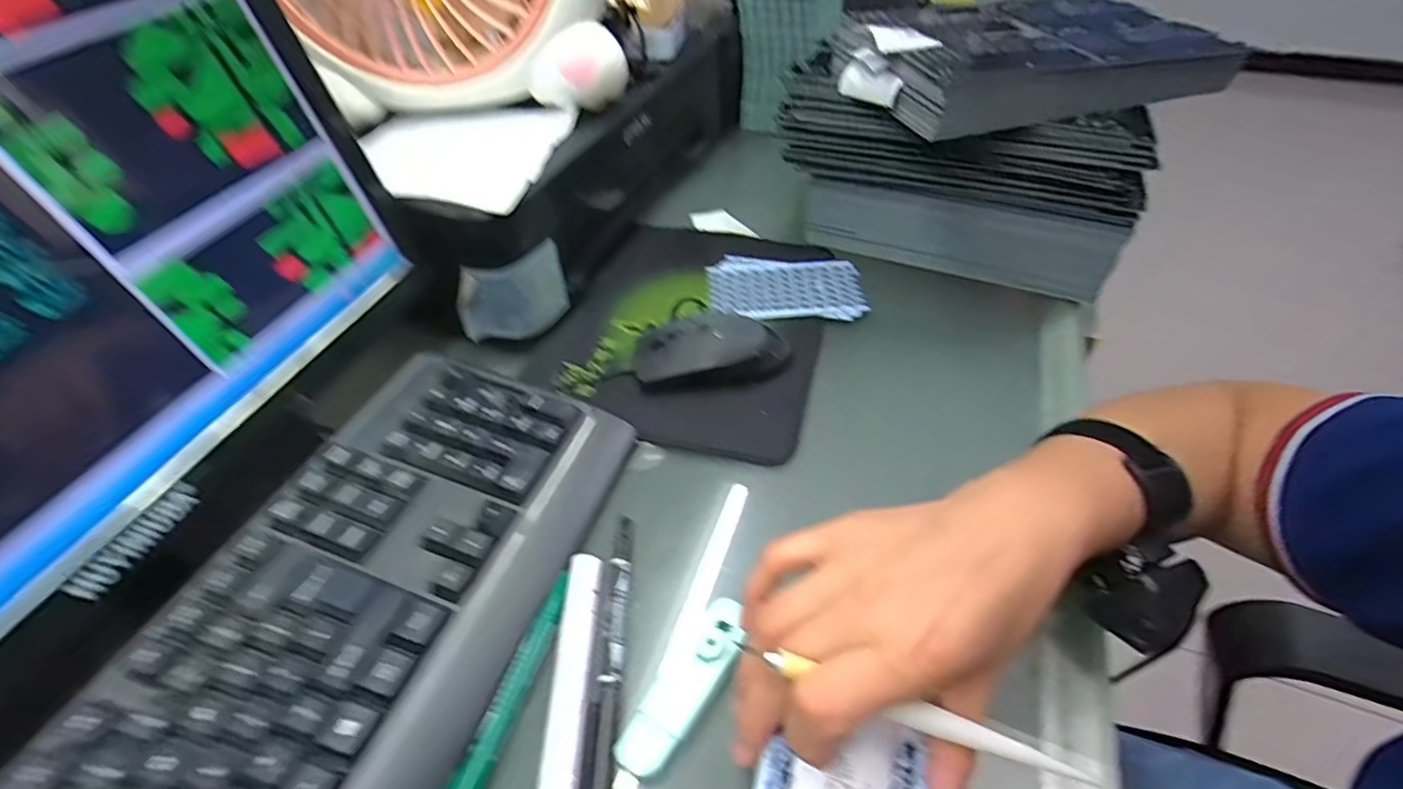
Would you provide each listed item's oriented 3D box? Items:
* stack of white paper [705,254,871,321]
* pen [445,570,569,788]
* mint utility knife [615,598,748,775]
[{"bbox_3d":[0.070,-0.090,0.495,0.129,0.006,0.080,7,47,9],"label":"stack of white paper"},{"bbox_3d":[-0.093,0.148,0.277,0.014,0.009,0.133,11,48,13],"label":"pen"},{"bbox_3d":[-0.006,0.136,0.278,0.025,0.010,0.085,27,54,26],"label":"mint utility knife"}]

